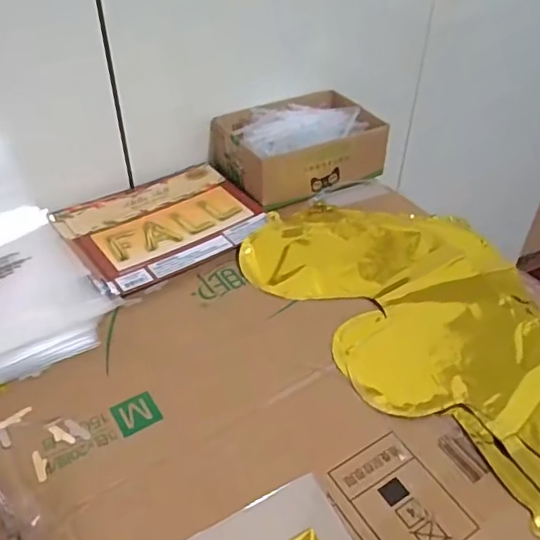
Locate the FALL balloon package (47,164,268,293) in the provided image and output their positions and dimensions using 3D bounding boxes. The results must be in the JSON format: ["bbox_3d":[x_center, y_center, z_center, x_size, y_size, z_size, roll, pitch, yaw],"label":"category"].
[{"bbox_3d":[-0.120,-0.057,0.635,0.203,0.013,0.173,-25,48,-27],"label":"FALL balloon package"}]

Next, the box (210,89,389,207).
[{"bbox_3d":[0.039,-0.156,0.709,0.189,0.063,0.145,-22,46,-24],"label":"box"}]

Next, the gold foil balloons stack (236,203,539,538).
[{"bbox_3d":[0.178,0.052,0.517,0.234,0.019,0.453,-26,48,-27],"label":"gold foil balloons stack"}]

